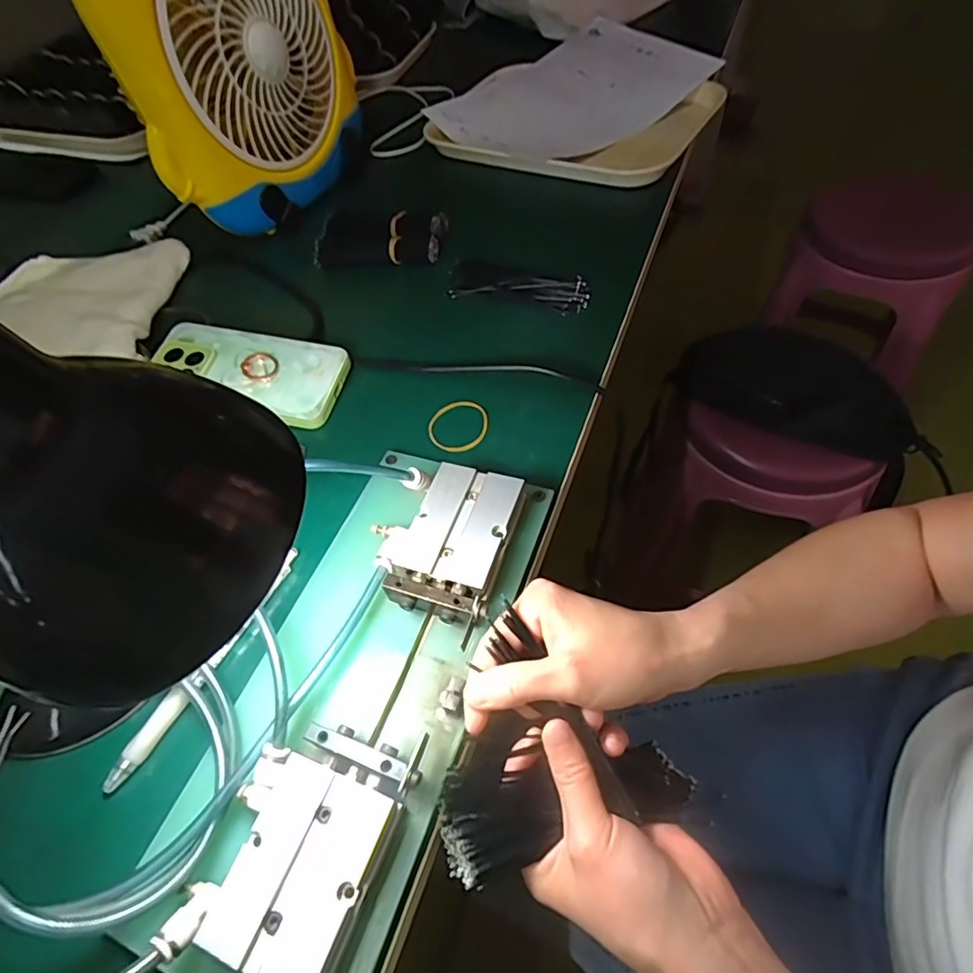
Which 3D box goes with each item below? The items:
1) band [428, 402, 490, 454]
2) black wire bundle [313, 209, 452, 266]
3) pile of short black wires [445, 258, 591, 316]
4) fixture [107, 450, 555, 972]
[{"bbox_3d":[-0.020,-0.044,0.404,0.044,0.005,0.046,-3,54,4],"label":"band"},{"bbox_3d":[-0.103,-0.240,0.536,0.121,0.029,0.057,3,55,7],"label":"black wire bundle"},{"bbox_3d":[0.026,-0.175,0.484,0.126,0.012,0.042,15,57,16],"label":"pile of short black wires"},{"bbox_3d":[-0.065,0.094,0.287,0.119,0.034,0.267,15,57,15],"label":"fixture"}]

